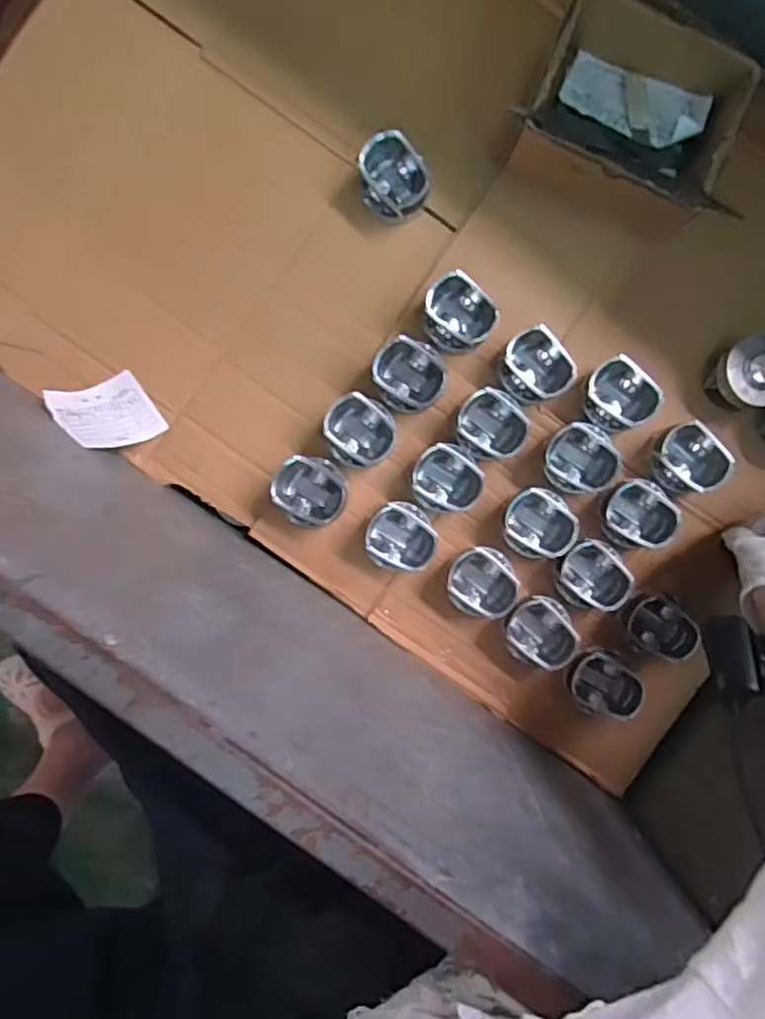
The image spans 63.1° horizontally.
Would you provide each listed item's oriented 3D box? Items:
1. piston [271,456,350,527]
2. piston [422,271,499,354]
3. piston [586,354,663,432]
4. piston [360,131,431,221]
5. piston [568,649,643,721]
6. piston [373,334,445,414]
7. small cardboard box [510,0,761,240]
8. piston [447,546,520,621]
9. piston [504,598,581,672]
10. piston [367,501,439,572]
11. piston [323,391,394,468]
[{"bbox_3d":[-0.075,-0.019,0.667,0.075,0.054,0.071,0,92,0],"label":"piston"},{"bbox_3d":[0.076,-0.201,0.655,0.075,0.047,0.075,44,91,-2],"label":"piston"},{"bbox_3d":[0.249,-0.121,0.664,0.072,0.040,0.077,-37,92,1],"label":"piston"},{"bbox_3d":[0.013,-0.348,0.657,0.076,0.056,0.073,-7,92,0],"label":"piston"},{"bbox_3d":[0.242,0.188,0.684,0.080,0.046,0.069,28,92,-1],"label":"piston"},{"bbox_3d":[0.028,-0.142,0.667,0.072,0.049,0.071,0,92,0],"label":"piston"},{"bbox_3d":[0.256,-0.389,0.641,0.218,0.095,0.171,33,91,-1],"label":"small cardboard box"},{"bbox_3d":[0.107,0.079,0.679,0.075,0.036,0.076,0,92,0],"label":"piston"},{"bbox_3d":[0.175,0.136,0.677,0.080,0.037,0.073,0,92,0],"label":"piston"},{"bbox_3d":[0.020,0.029,0.675,0.077,0.039,0.072,0,92,0],"label":"piston"},{"bbox_3d":[-0.023,-0.084,0.669,0.070,0.057,0.071,0,92,0],"label":"piston"}]

